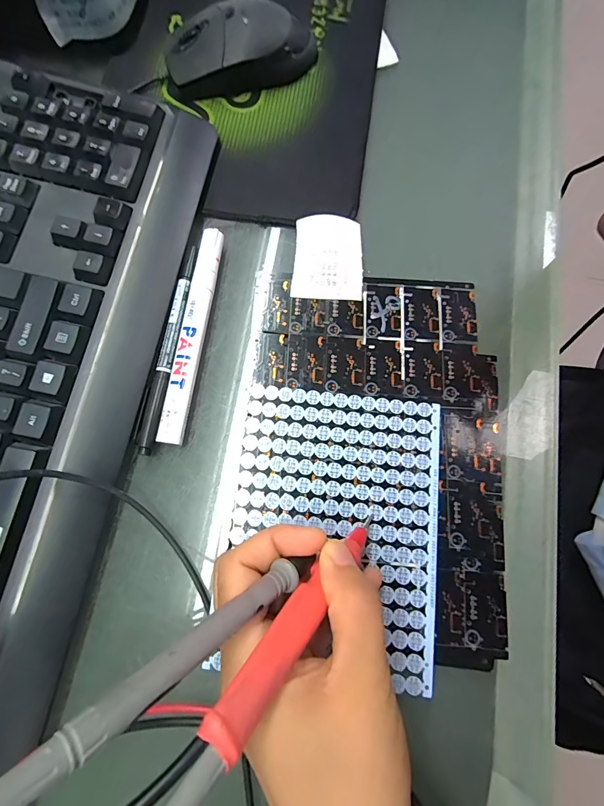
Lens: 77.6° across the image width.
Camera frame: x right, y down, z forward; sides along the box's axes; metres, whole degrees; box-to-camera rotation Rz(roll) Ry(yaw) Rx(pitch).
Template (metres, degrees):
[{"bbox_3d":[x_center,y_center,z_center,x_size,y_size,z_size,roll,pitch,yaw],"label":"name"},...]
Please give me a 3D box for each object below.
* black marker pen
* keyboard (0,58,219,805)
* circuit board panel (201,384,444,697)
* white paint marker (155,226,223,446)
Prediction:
[{"bbox_3d":[-0.083,-0.036,0.240,0.013,0.011,0.136,9,76,2],"label":"black marker pen"},{"bbox_3d":[-0.175,-0.007,0.214,0.150,0.043,0.418,10,76,2],"label":"keyboard"},{"bbox_3d":[0.019,0.066,0.208,0.117,0.004,0.148,7,76,1],"label":"circuit board panel"},{"bbox_3d":[-0.068,-0.044,0.240,0.015,0.015,0.141,8,76,1],"label":"white paint marker"}]

